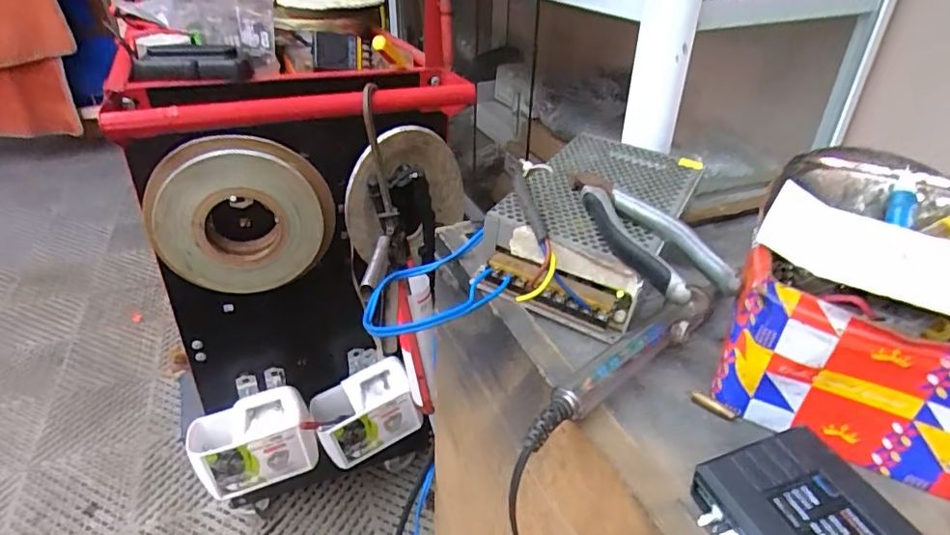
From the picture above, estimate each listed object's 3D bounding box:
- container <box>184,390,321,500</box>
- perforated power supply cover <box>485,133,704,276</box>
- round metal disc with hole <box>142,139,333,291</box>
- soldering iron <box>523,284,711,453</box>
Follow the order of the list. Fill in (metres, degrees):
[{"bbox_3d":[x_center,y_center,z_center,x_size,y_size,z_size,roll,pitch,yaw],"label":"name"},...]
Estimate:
[{"bbox_3d":[-0.302,0.233,0.743,0.153,0.123,0.076,-12,35,-19],"label":"container"},{"bbox_3d":[0.098,-0.048,0.423,0.115,0.046,0.195,18,37,23],"label":"perforated power supply cover"},{"bbox_3d":[-0.253,-0.056,0.598,0.183,0.165,0.053,-3,33,-7],"label":"round metal disc with hole"},{"bbox_3d":[0.089,0.051,0.313,0.170,0.017,0.020,-26,42,-35],"label":"soldering iron"}]

